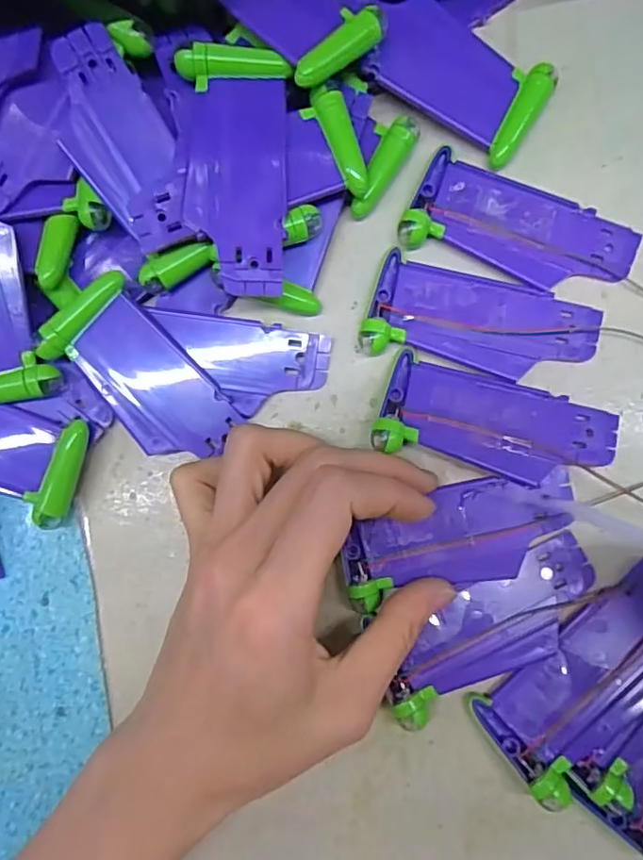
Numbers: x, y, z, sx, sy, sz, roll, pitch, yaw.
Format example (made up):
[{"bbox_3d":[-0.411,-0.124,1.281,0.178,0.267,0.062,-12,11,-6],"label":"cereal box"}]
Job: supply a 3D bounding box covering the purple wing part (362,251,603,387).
[{"bbox_3d":[0.064,-0.042,0.224,0.089,0.007,0.041,17,87,5],"label":"purple wing part"}]

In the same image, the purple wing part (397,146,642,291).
[{"bbox_3d":[0.079,-0.078,0.226,0.088,0.008,0.040,25,88,6],"label":"purple wing part"}]

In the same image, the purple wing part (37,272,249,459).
[{"bbox_3d":[-0.070,-0.021,0.223,0.078,0.006,0.039,43,89,-5],"label":"purple wing part"}]

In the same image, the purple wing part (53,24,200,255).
[{"bbox_3d":[-0.075,-0.105,0.210,0.035,0.018,0.077,-30,84,1],"label":"purple wing part"}]

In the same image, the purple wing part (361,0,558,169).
[{"bbox_3d":[0.055,-0.141,0.228,0.068,0.016,0.038,32,88,6],"label":"purple wing part"}]

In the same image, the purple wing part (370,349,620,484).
[{"bbox_3d":[0.068,-0.001,0.219,0.089,0.012,0.037,16,87,5],"label":"purple wing part"}]

